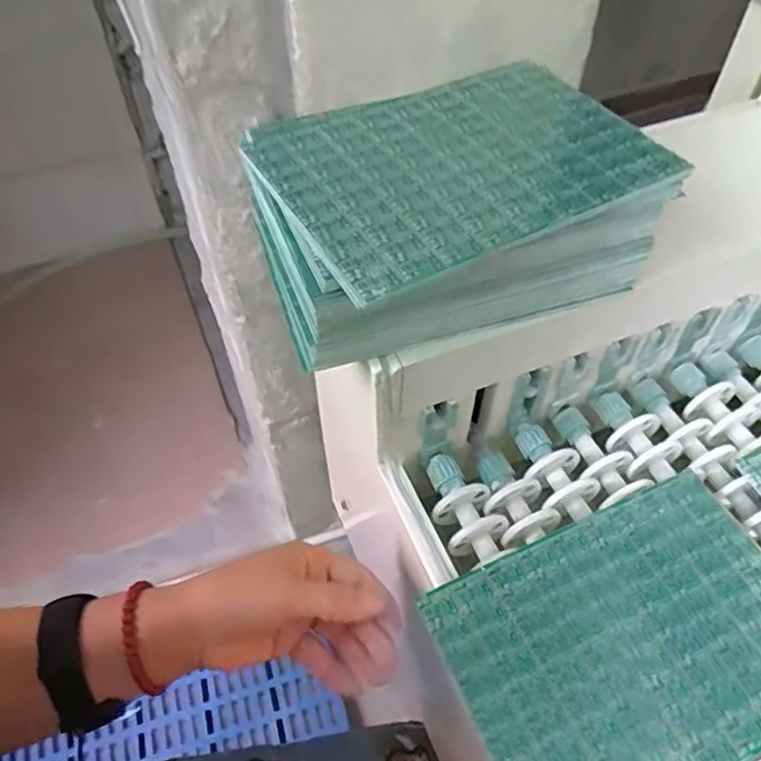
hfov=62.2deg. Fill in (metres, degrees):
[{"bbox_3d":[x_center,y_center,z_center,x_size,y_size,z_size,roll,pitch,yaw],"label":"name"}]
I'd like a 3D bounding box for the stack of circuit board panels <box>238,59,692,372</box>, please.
[{"bbox_3d":[0.037,-0.097,0.366,0.210,0.075,0.147,-23,55,-18],"label":"stack of circuit board panels"}]

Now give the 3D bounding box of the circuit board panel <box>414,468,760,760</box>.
[{"bbox_3d":[0.139,0.141,0.346,0.198,0.005,0.139,-20,54,-15],"label":"circuit board panel"}]

